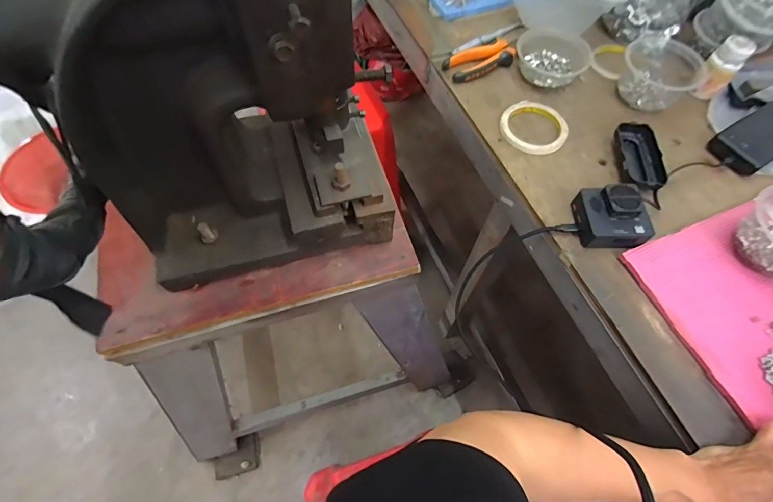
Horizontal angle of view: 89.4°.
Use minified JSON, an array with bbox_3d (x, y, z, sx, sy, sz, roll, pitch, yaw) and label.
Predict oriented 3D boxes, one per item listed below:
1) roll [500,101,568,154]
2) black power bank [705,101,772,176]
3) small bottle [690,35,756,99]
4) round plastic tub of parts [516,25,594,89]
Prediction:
[{"bbox_3d":[0.220,-0.185,0.586,0.098,0.011,0.097,1,62,-2],"label":"roll"},{"bbox_3d":[0.568,-0.174,0.586,0.178,0.029,0.073,-28,67,-16],"label":"black power bank"},{"bbox_3d":[0.519,-0.283,0.608,0.049,0.085,0.042,-30,68,-17],"label":"small bottle"},{"bbox_3d":[0.265,-0.313,0.628,0.107,0.047,0.091,34,66,14],"label":"round plastic tub of parts"}]

